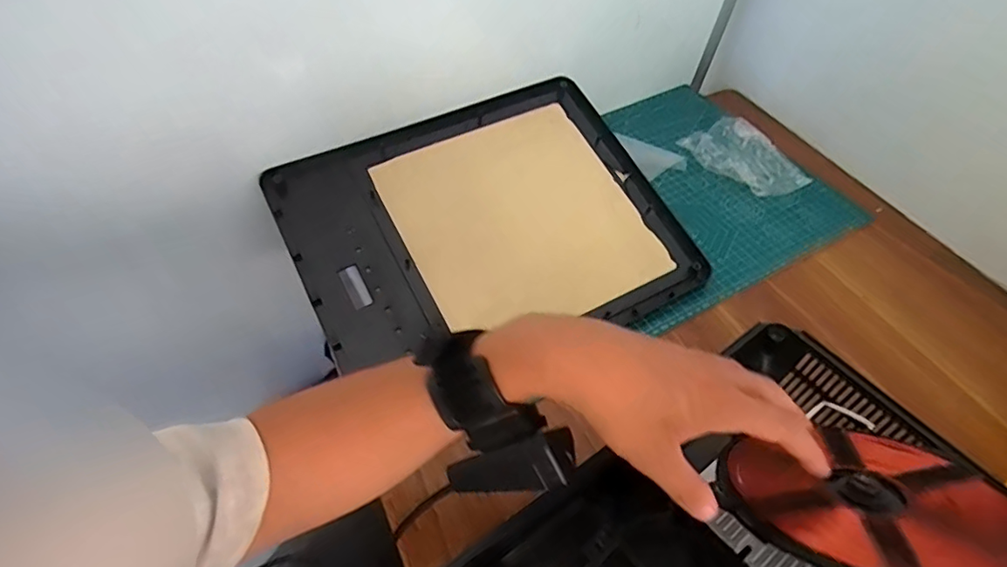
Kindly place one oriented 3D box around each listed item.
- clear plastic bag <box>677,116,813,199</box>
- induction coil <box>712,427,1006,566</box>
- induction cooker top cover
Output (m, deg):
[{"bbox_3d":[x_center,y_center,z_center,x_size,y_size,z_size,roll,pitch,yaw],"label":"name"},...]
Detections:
[{"bbox_3d":[0.268,-0.142,0.615,0.077,0.041,0.129,-30,56,-21],"label":"clear plastic bag"},{"bbox_3d":[0.215,0.127,0.331,0.153,0.013,0.149,-3,14,1],"label":"induction coil"},{"bbox_3d":[-0.015,-0.053,0.533,0.346,0.020,0.275,-24,71,-16],"label":"induction cooker top cover"}]

